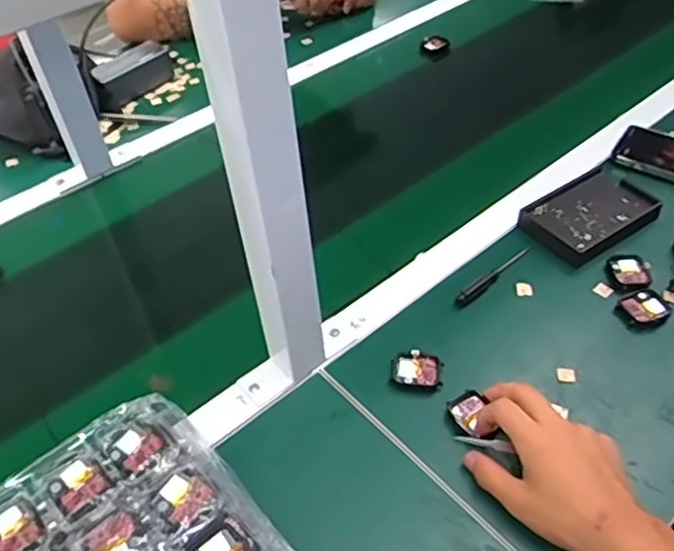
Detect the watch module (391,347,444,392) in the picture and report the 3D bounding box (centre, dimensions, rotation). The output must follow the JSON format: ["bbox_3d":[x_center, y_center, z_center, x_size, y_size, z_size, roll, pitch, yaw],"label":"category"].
[{"bbox_3d":[0.075,0.091,0.612,0.049,0.013,0.038,4,46,9],"label":"watch module"}]

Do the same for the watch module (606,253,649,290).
[{"bbox_3d":[0.307,-0.004,0.684,0.039,0.008,0.049,-2,46,3],"label":"watch module"}]

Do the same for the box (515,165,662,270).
[{"bbox_3d":[0.293,-0.073,0.745,0.154,0.020,0.103,-30,50,-22],"label":"box"}]

